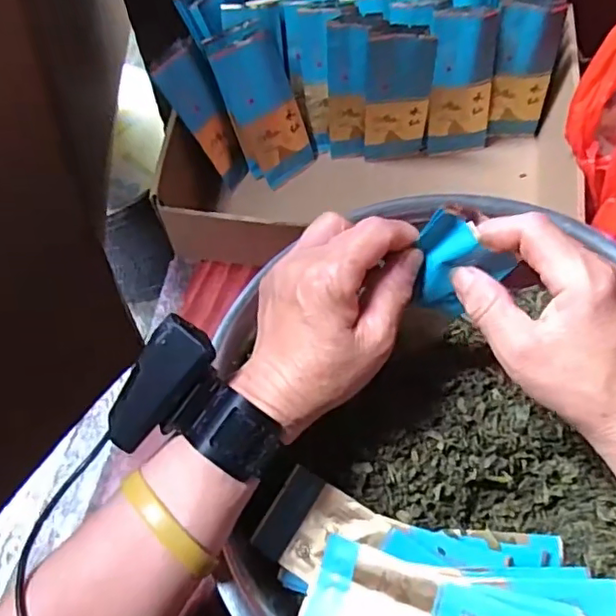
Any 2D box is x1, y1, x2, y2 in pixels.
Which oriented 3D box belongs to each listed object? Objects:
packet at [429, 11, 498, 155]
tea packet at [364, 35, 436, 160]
[{"bbox_3d":[0.139,-0.200,0.539,0.054,0.126,0.013,-1,47,8],"label":"packet"},{"bbox_3d":[0.083,-0.186,0.532,0.062,0.124,0.021,-3,62,0],"label":"tea packet"}]

